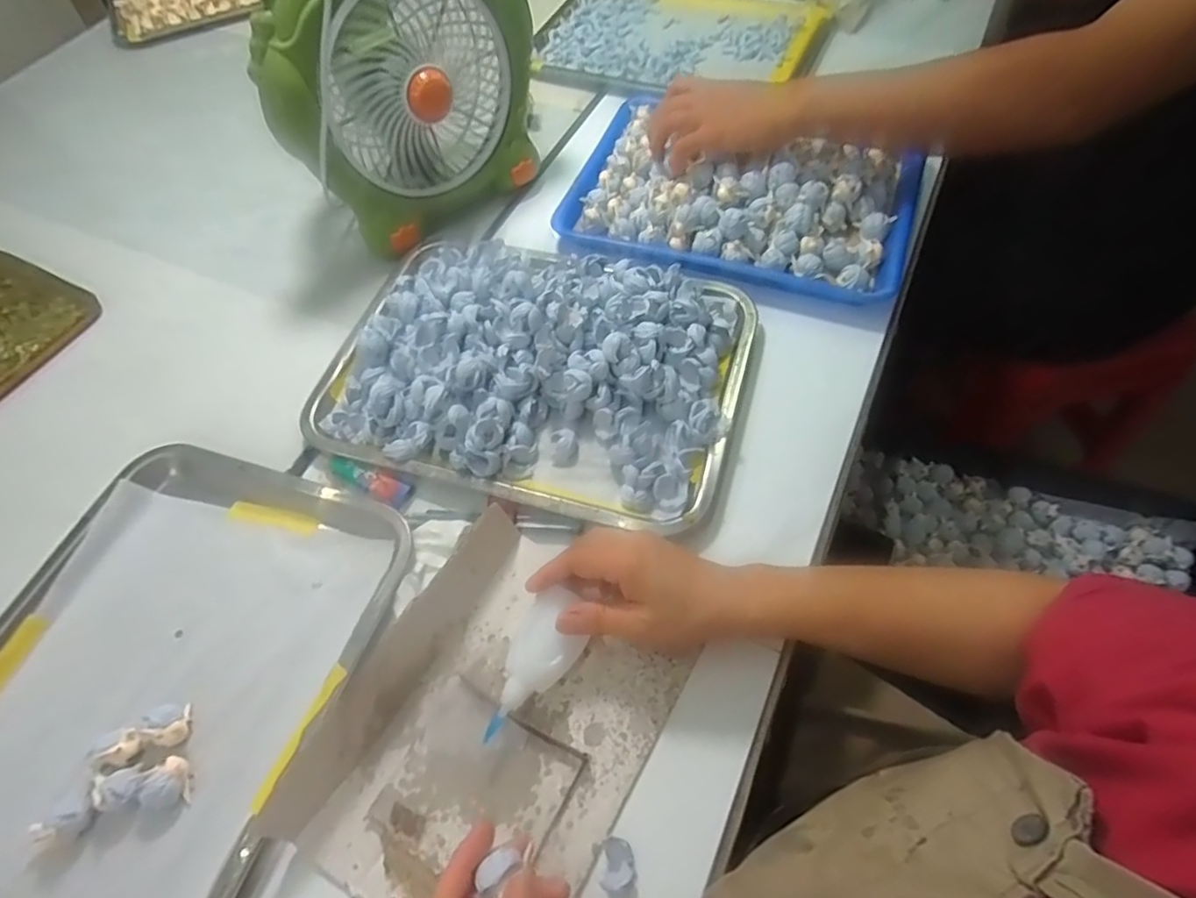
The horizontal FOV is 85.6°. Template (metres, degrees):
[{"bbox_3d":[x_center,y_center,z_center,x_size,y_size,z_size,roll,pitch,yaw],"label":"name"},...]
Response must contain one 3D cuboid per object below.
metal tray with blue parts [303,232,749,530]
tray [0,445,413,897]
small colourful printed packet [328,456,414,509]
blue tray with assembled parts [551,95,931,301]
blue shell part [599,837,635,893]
[{"bbox_3d":[-0.056,-0.084,0.545,0.345,0.042,0.255,15,61,13],"label":"metal tray with blue parts"},{"bbox_3d":[-0.311,0.166,0.439,0.265,0.031,0.346,15,61,13],"label":"tray"},{"bbox_3d":[-0.185,0.024,0.523,0.072,0.011,0.024,21,62,16],"label":"small colourful printed packet"},{"bbox_3d":[0.142,-0.263,0.645,0.335,0.039,0.246,16,61,14],"label":"blue tray with assembled parts"},{"bbox_3d":[0.012,0.240,0.373,0.019,0.010,0.025,2,58,5],"label":"blue shell part"}]

